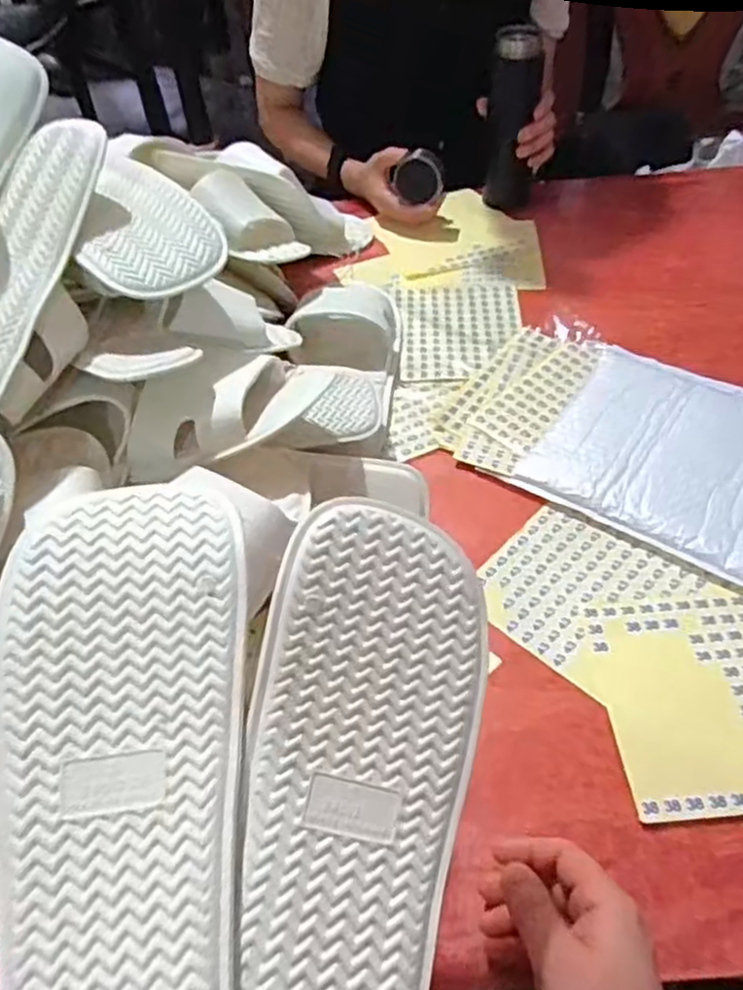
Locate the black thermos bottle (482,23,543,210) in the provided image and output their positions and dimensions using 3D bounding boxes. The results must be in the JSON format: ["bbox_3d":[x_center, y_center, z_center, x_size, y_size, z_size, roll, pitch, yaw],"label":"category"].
[{"bbox_3d":[0.173,-0.459,0.887,0.055,0.195,0.062,0,50,6],"label":"black thermos bottle"}]

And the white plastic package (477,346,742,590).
[{"bbox_3d":[0.293,-0.027,0.619,0.276,0.015,0.209,28,58,26],"label":"white plastic package"}]

